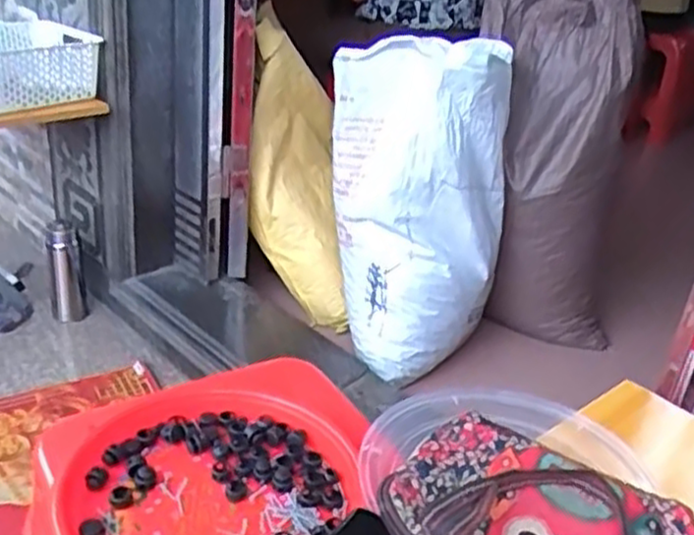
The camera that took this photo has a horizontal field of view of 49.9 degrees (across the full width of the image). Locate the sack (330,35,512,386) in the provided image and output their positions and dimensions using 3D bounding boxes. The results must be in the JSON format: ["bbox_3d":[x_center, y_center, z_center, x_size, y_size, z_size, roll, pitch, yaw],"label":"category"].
[{"bbox_3d":[0.139,-0.148,1.556,0.283,0.605,0.360,-5,30,-20],"label":"sack"}]

